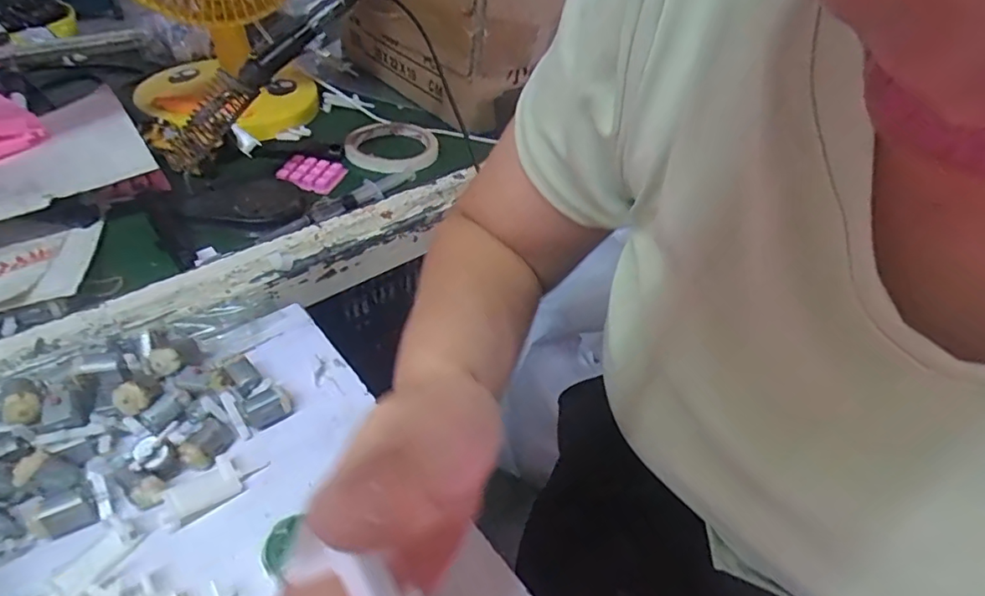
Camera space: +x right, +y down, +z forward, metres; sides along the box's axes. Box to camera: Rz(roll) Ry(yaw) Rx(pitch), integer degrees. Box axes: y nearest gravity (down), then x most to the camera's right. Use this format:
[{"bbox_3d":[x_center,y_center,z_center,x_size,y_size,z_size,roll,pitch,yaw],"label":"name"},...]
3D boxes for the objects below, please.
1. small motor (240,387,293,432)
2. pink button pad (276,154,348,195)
[{"bbox_3d":[-0.143,0.070,0.354,0.027,0.017,0.017,-29,54,-33],"label":"small motor"},{"bbox_3d":[-0.182,-0.126,0.560,0.059,0.009,0.045,19,44,11],"label":"pink button pad"}]

